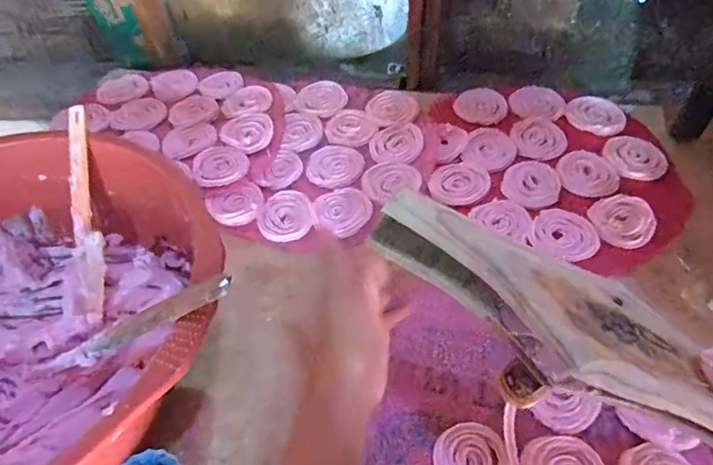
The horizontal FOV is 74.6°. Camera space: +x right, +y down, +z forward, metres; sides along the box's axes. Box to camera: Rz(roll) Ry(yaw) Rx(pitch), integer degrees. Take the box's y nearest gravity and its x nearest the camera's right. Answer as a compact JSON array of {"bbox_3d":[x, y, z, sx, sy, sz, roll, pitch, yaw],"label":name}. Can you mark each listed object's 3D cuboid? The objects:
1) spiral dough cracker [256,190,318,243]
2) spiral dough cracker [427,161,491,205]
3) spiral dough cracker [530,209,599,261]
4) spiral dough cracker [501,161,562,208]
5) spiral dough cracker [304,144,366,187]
[{"bbox_3d":[-0.089,-0.023,0.587,0.069,0.006,0.075,-18,53,-10],"label":"spiral dough cracker"},{"bbox_3d":[0.135,-0.065,0.611,0.078,0.004,0.072,-10,52,-3],"label":"spiral dough cracker"},{"bbox_3d":[0.246,0.001,0.552,0.073,0.008,0.065,20,56,19],"label":"spiral dough cracker"},{"bbox_3d":[0.226,-0.063,0.603,0.070,0.005,0.080,19,56,18],"label":"spiral dough cracker"},{"bbox_3d":[-0.029,-0.092,0.643,0.075,0.007,0.076,-2,52,3],"label":"spiral dough cracker"}]

